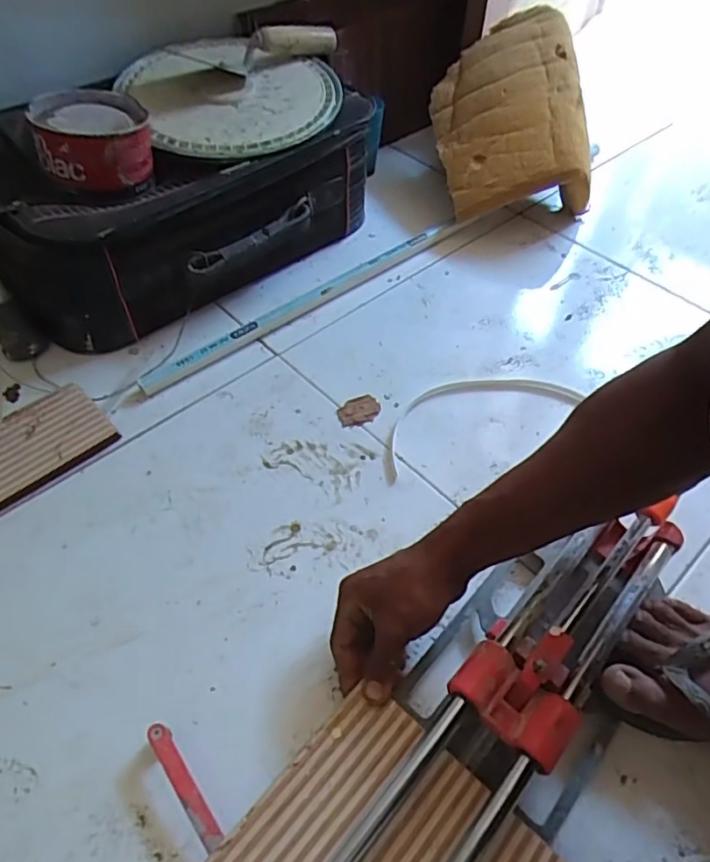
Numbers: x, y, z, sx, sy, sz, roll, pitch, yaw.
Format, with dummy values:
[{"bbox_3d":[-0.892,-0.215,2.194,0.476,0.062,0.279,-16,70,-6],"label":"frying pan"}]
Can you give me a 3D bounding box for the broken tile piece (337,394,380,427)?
[{"bbox_3d":[0.005,-0.024,0.696,0.052,0.004,0.038,-21,55,-18],"label":"broken tile piece"}]

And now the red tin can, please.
[{"bbox_3d":[-0.303,-0.333,0.698,0.123,0.088,0.112,1,51,-1],"label":"red tin can"}]

